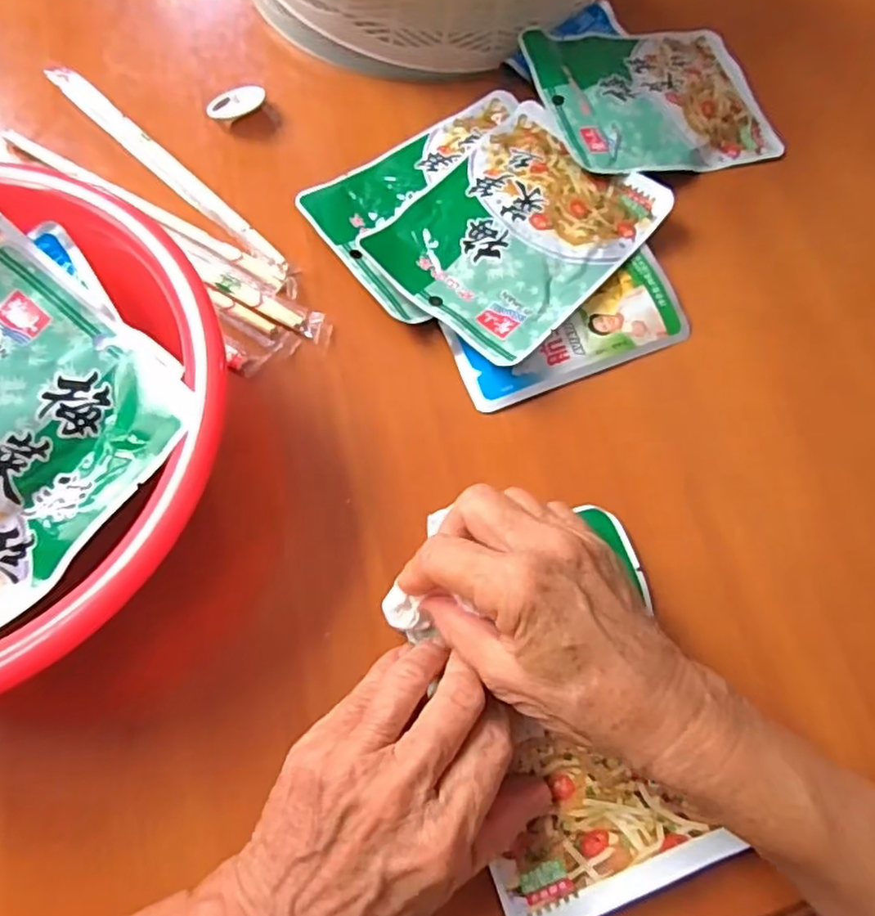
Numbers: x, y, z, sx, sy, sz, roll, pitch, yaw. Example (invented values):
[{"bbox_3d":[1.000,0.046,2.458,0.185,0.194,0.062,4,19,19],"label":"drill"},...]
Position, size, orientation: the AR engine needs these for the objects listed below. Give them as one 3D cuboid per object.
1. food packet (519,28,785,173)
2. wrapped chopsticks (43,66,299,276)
[{"bbox_3d":[0.131,-0.224,0.401,0.147,0.012,0.112,-11,70,-16],"label":"food packet"},{"bbox_3d":[-0.159,-0.169,0.376,0.210,0.009,0.015,43,74,13],"label":"wrapped chopsticks"}]

